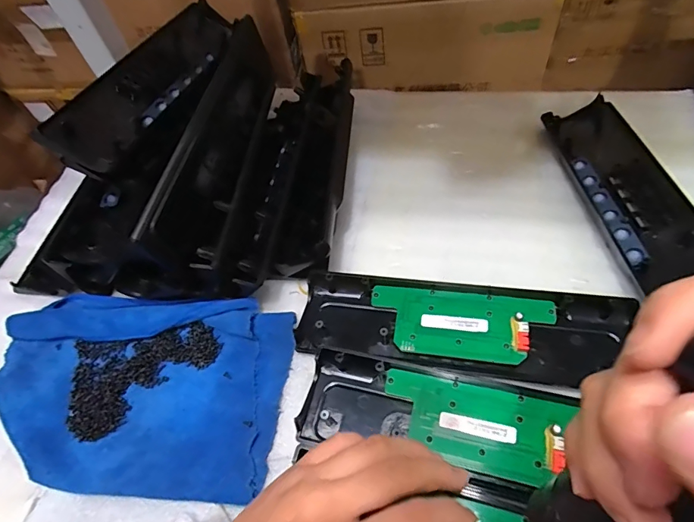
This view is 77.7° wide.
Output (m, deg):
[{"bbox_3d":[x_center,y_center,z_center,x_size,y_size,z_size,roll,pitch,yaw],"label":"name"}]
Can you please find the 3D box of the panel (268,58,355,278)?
[{"bbox_3d":[-0.024,-0.092,0.420,0.055,0.062,0.236,2,56,10],"label":"panel"}]

